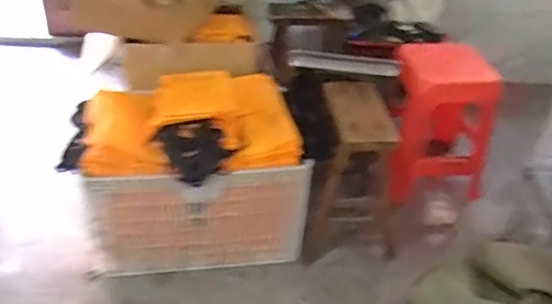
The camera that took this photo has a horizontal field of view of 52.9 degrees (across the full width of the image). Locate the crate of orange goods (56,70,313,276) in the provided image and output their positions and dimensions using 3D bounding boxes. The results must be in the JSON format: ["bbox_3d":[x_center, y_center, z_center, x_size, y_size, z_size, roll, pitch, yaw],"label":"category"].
[{"bbox_3d":[-0.260,0.041,1.751,0.670,0.487,0.426,-1,36,-8],"label":"crate of orange goods"}]

